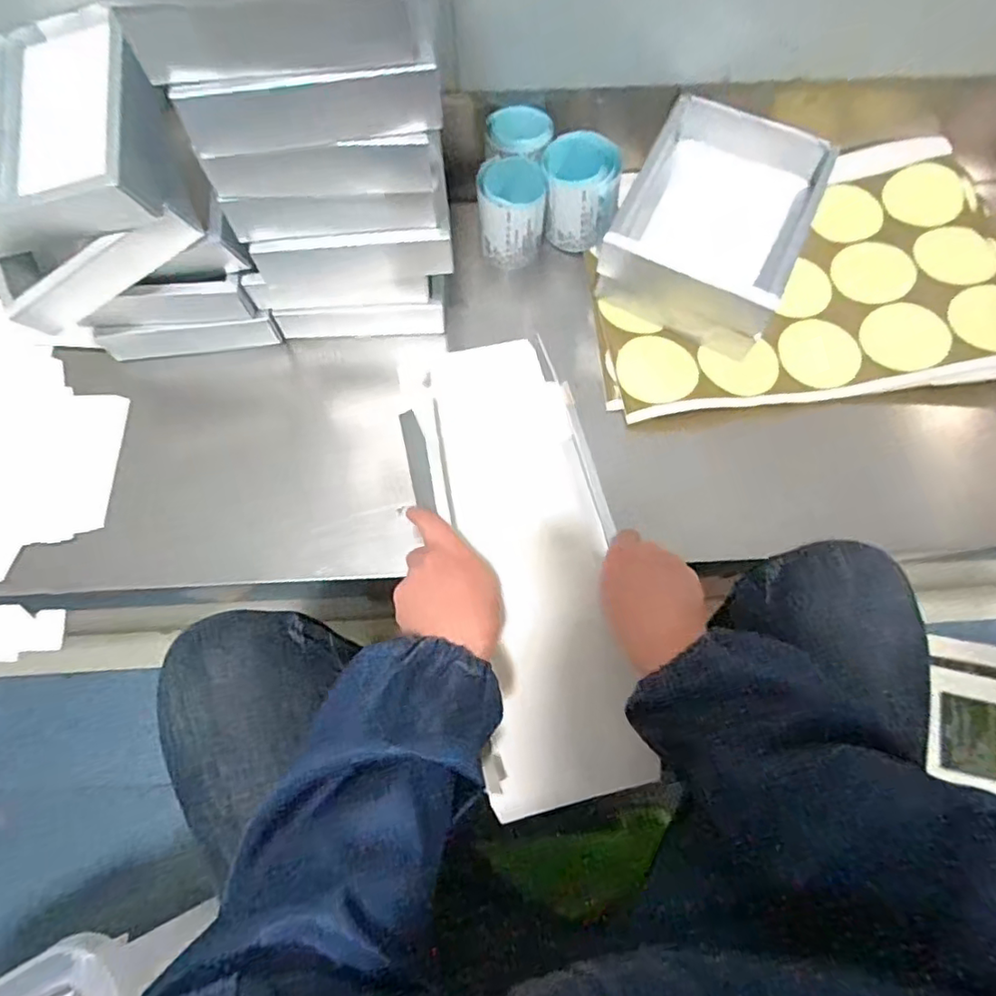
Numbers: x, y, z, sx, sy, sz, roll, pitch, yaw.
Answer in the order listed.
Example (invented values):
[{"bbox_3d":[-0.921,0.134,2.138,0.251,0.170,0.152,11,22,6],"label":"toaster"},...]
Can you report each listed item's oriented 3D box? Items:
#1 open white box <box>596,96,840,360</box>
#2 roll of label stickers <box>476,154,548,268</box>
[{"bbox_3d":[0.213,-0.274,0.597,0.163,0.077,0.223,24,72,7],"label":"open white box"},{"bbox_3d":[0.015,-0.286,0.606,0.065,0.077,0.064,0,70,-1],"label":"roll of label stickers"}]

